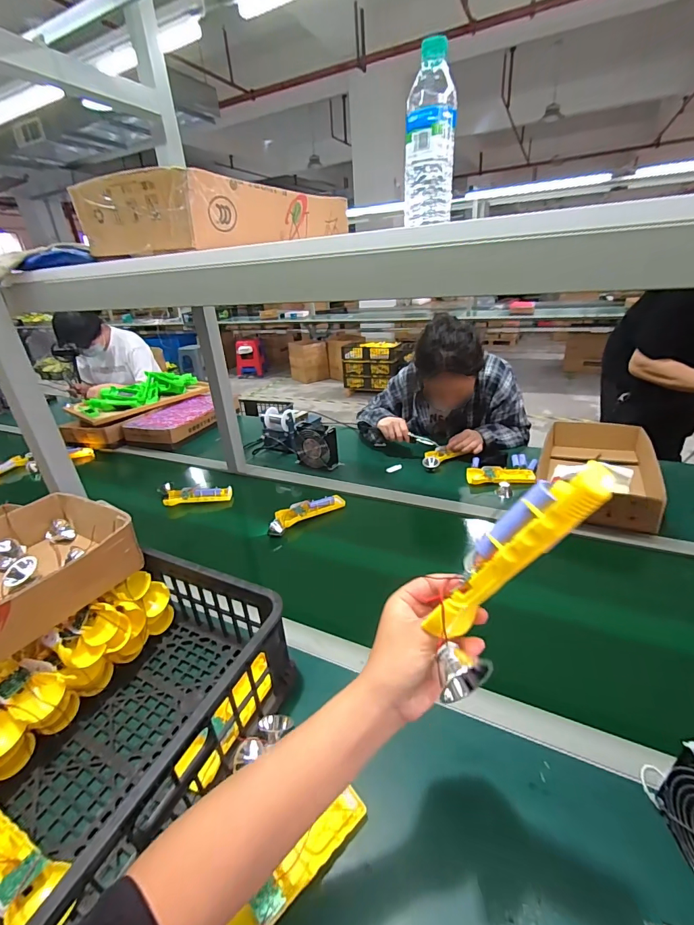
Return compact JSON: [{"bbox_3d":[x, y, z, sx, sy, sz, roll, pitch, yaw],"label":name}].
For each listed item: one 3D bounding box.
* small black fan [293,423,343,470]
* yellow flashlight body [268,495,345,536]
[{"bbox_3d":[-0.086,-0.049,1.137,0.122,0.120,0.050,13,31,31],"label":"small black fan"},{"bbox_3d":[-0.099,0.115,0.925,0.194,0.032,0.051,-21,31,-30],"label":"yellow flashlight body"}]

